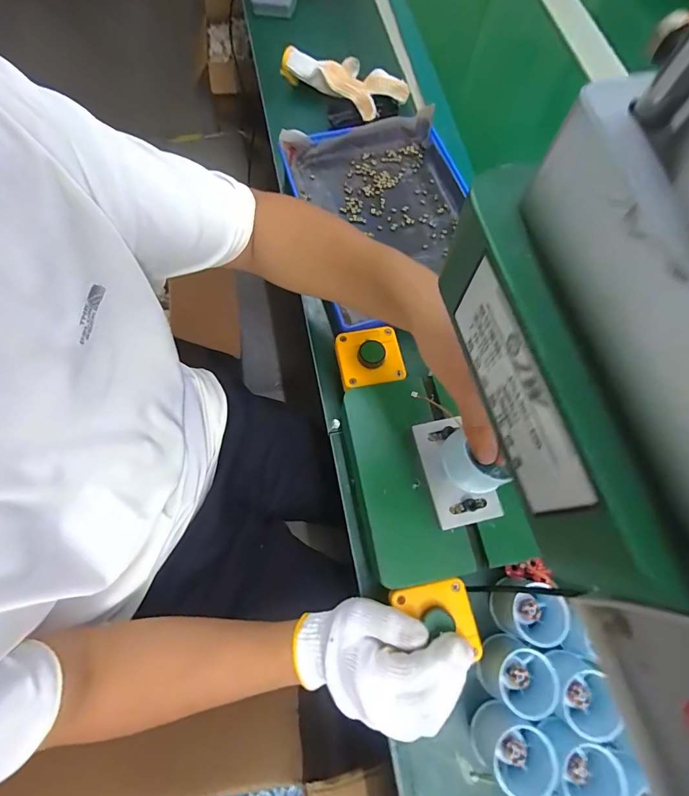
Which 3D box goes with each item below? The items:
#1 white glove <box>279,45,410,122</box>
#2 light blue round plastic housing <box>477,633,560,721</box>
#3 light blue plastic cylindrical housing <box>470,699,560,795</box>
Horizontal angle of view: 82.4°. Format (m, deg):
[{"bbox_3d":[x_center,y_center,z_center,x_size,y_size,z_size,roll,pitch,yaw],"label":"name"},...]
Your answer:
[{"bbox_3d":[0.003,-0.511,0.624,0.188,0.027,0.104,28,70,7],"label":"white glove"},{"bbox_3d":[0.159,0.254,0.359,0.056,0.051,0.053,1,69,-3],"label":"light blue round plastic housing"},{"bbox_3d":[0.143,0.302,0.338,0.051,0.055,0.053,1,69,-3],"label":"light blue plastic cylindrical housing"}]

